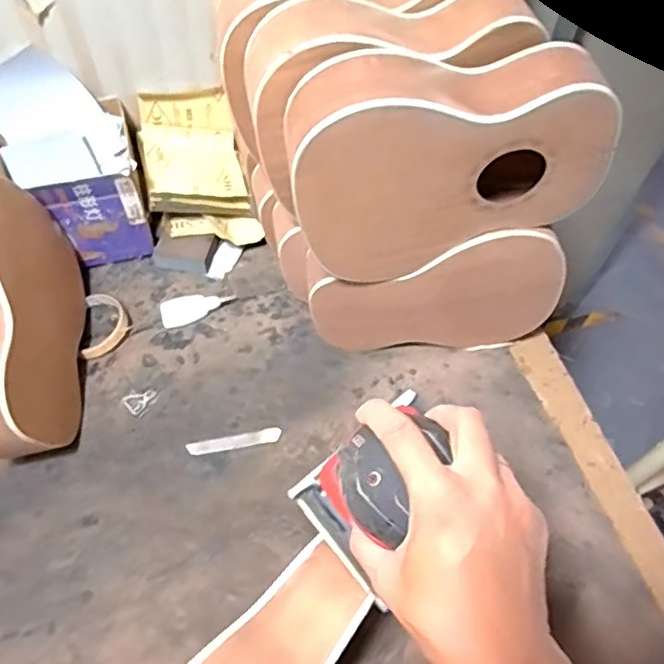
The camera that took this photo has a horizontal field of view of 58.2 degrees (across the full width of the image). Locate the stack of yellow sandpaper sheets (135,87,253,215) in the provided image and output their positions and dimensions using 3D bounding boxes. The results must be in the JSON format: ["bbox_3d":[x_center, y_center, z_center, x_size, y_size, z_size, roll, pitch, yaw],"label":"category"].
[{"bbox_3d":[-0.185,-0.236,0.797,0.129,0.057,0.171,-7,74,-20],"label":"stack of yellow sandpaper sheets"}]

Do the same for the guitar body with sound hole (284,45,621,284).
[{"bbox_3d":[0.096,-0.141,0.525,0.266,0.190,0.075,-6,58,-6],"label":"guitar body with sound hole"}]

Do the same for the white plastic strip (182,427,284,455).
[{"bbox_3d":[-0.109,0.123,0.667,0.104,0.006,0.015,-8,58,-7],"label":"white plastic strip"}]

